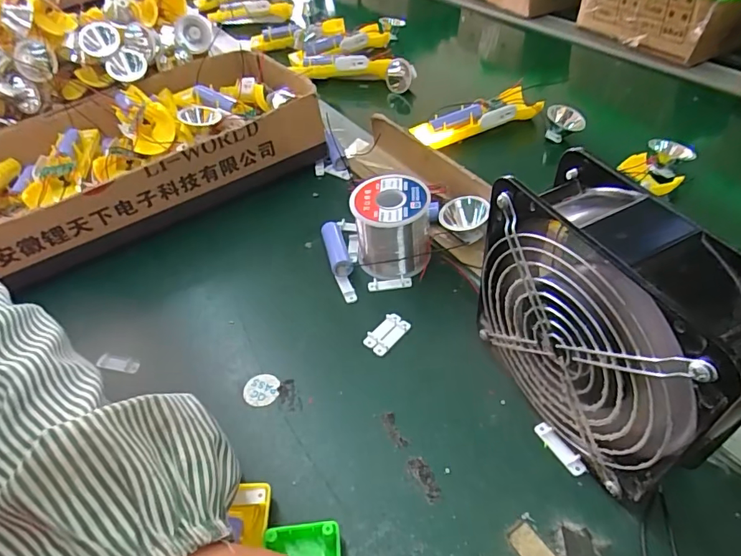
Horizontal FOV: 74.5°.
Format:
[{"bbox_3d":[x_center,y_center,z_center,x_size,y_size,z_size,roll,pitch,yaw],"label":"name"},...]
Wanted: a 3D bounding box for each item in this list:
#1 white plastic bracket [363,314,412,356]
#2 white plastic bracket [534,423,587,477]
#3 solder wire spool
[{"bbox_3d":[0.013,0.043,0.384,0.020,0.006,0.037,31,56,31],"label":"white plastic bracket"},{"bbox_3d":[0.118,0.107,0.306,0.009,0.006,0.036,-25,48,-17],"label":"white plastic bracket"},{"bbox_3d":[0.018,-0.042,0.424,0.062,0.068,0.062,-8,45,-2],"label":"solder wire spool"}]

